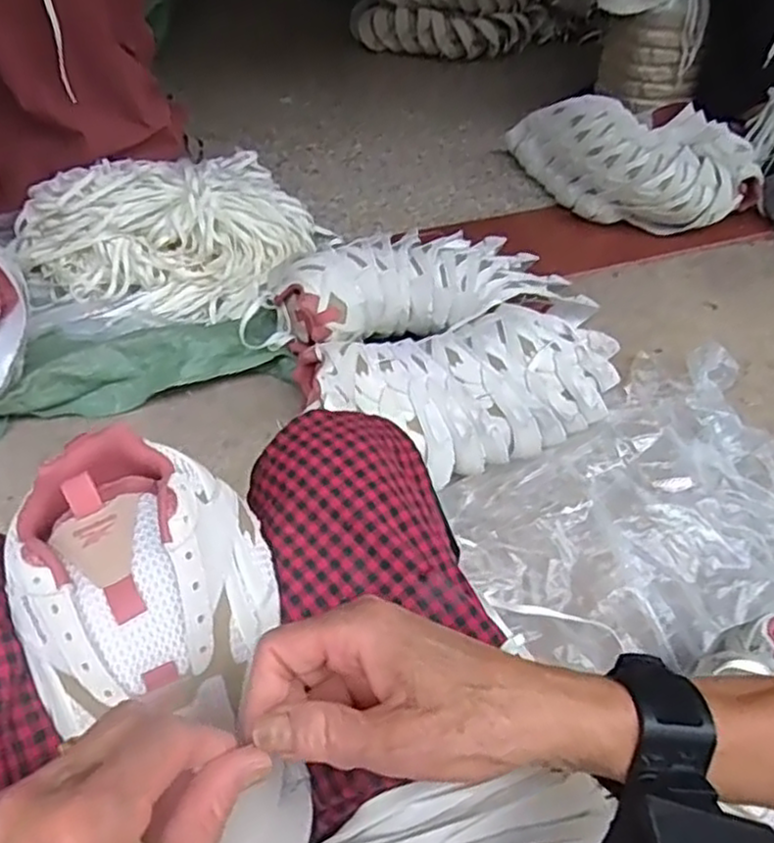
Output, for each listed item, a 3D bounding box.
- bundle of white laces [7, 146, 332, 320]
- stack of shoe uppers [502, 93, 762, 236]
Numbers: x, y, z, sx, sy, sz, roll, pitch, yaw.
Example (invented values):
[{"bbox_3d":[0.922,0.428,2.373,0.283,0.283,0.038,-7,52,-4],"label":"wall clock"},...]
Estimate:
[{"bbox_3d":[-0.324,-0.298,1.127,0.447,0.125,0.366,-25,52,-26],"label":"bundle of white laces"},{"bbox_3d":[0.458,-0.479,1.347,0.460,0.169,0.257,11,46,6],"label":"stack of shoe uppers"}]

